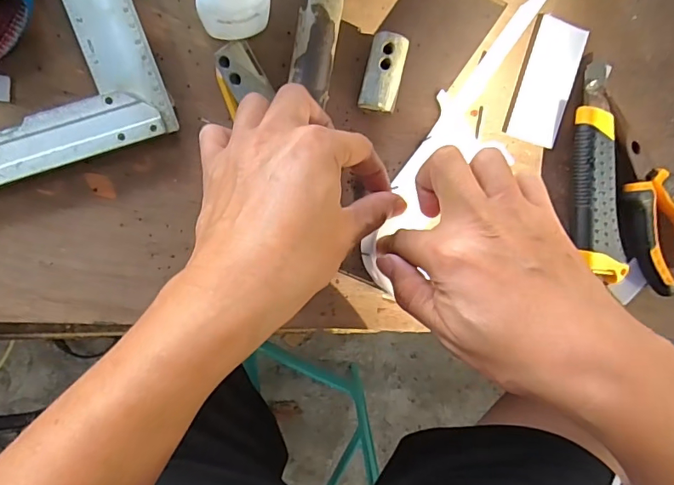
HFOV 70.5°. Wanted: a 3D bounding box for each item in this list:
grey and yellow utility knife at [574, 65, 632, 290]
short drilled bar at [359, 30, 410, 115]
[{"bbox_3d":[0.200,-0.053,0.367,0.033,0.019,0.165,-6,96,-7],"label":"grey and yellow utility knife"},{"bbox_3d":[0.031,-0.116,0.332,0.024,0.025,0.052,13,93,-8],"label":"short drilled bar"}]

